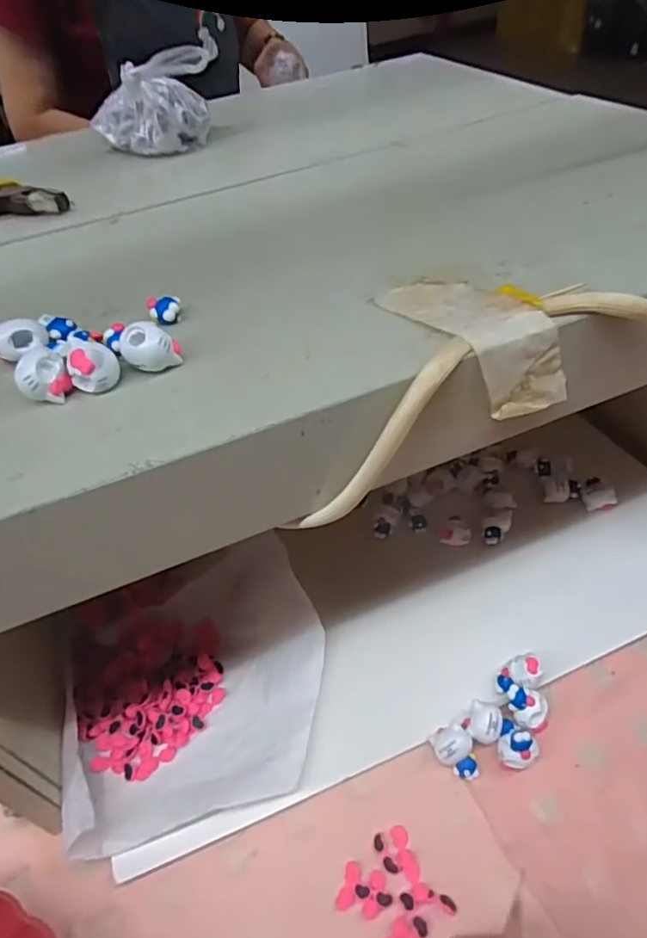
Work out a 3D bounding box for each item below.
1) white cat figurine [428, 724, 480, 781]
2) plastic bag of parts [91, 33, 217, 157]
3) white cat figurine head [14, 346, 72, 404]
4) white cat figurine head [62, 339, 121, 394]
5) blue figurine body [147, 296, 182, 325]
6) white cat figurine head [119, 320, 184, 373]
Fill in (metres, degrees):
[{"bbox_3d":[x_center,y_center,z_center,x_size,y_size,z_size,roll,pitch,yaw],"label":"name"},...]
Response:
[{"bbox_3d":[0.087,0.187,0.376,0.025,0.020,0.031,-12,43,-6],"label":"white cat figurine"},{"bbox_3d":[-0.159,-0.357,0.551,0.101,0.067,0.109,6,46,17],"label":"plastic bag of parts"},{"bbox_3d":[-0.126,-0.041,0.258,0.022,0.023,0.016,-25,46,-15],"label":"white cat figurine head"},{"bbox_3d":[-0.105,-0.047,0.260,0.021,0.022,0.021,-25,46,-15],"label":"white cat figurine head"},{"bbox_3d":[-0.083,-0.083,0.299,0.016,0.012,0.011,-14,44,-4],"label":"blue figurine body"},{"bbox_3d":[-0.080,-0.056,0.264,0.025,0.021,0.015,-22,45,-12],"label":"white cat figurine head"}]

